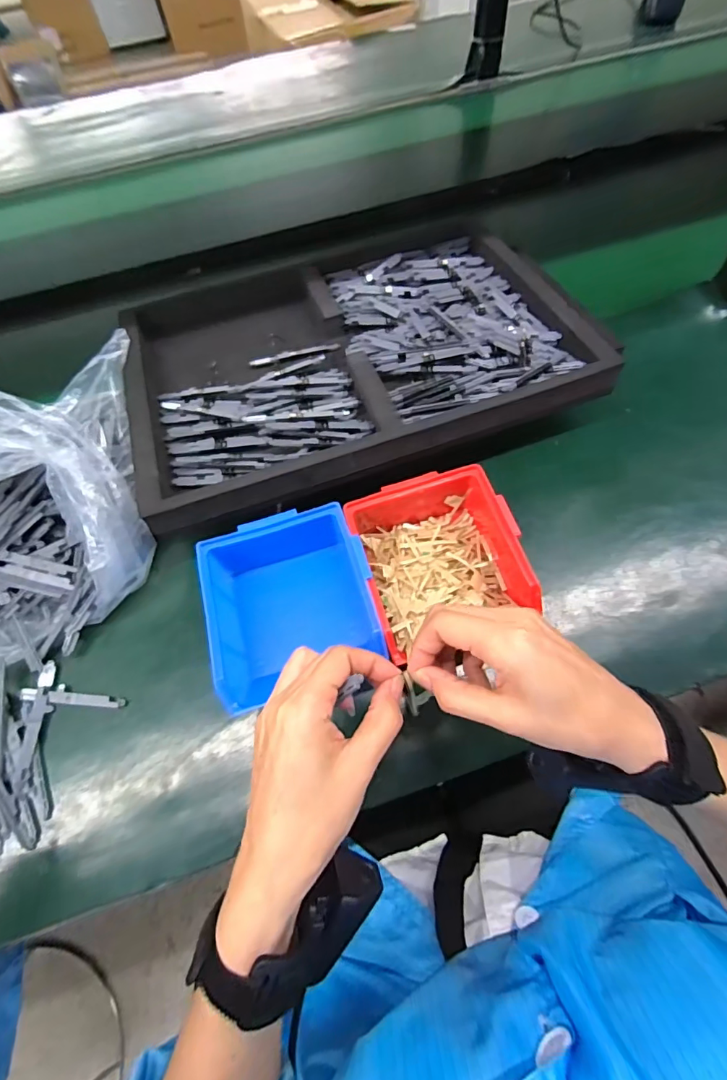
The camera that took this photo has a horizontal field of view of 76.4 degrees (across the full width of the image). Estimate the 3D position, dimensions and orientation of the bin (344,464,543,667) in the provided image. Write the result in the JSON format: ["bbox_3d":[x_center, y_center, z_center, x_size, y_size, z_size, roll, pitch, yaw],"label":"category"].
[{"bbox_3d":[0.060,0.015,0.382,0.124,0.061,0.147,-16,65,-4],"label":"bin"}]

